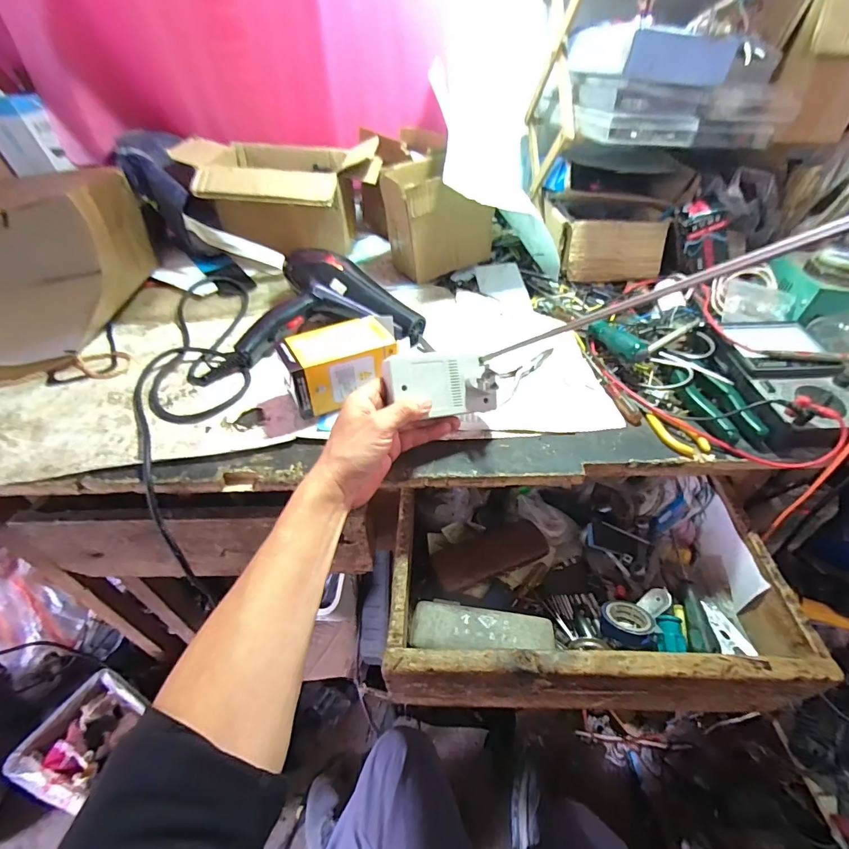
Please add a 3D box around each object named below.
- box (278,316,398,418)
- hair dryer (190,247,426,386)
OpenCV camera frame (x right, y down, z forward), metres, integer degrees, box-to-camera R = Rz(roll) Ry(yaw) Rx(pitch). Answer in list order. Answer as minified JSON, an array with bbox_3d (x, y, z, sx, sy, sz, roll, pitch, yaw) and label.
[{"bbox_3d":[-0.092,-0.070,0.500,0.143,0.072,0.084,-17,48,-18],"label":"box"},{"bbox_3d":[-0.162,-0.169,0.590,0.293,0.083,0.194,-10,46,-12],"label":"hair dryer"}]

